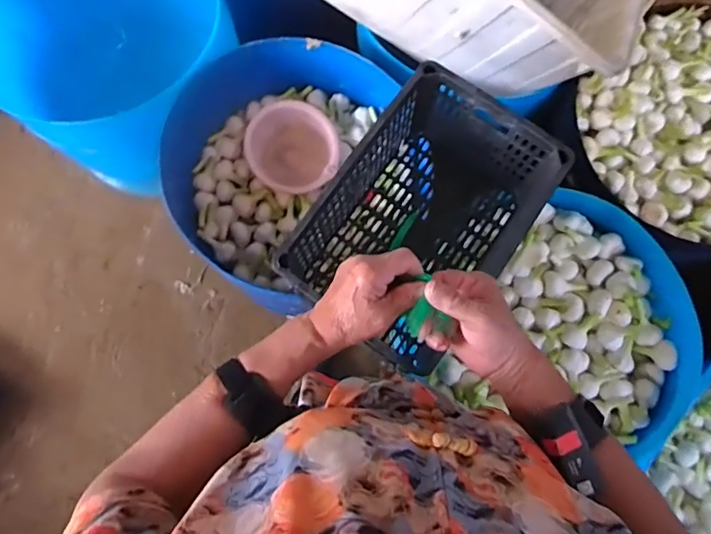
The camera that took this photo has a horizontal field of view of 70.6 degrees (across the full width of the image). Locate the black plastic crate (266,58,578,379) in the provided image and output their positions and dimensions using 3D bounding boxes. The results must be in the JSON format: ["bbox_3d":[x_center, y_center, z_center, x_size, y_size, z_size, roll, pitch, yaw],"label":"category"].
[{"bbox_3d":[0.116,-0.080,0.903,0.292,0.218,0.429,36,80,6],"label":"black plastic crate"}]

